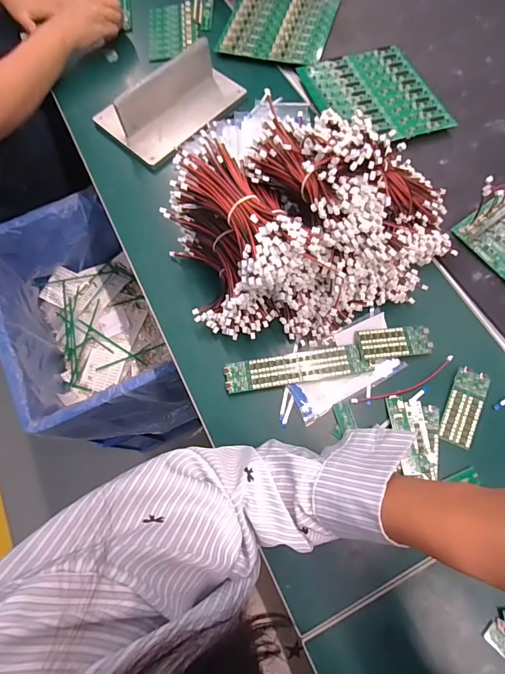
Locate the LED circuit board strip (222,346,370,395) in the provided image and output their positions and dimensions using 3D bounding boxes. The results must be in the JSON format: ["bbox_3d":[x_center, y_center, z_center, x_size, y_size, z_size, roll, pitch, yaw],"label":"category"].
[{"bbox_3d":[0.049,0.036,0.431,0.162,0.009,0.035,-9,71,0],"label":"LED circuit board strip"}]

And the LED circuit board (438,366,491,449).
[{"bbox_3d":[0.234,0.077,0.407,0.033,0.006,0.084,22,73,10],"label":"LED circuit board"}]

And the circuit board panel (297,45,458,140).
[{"bbox_3d":[0.182,-0.368,0.567,0.168,0.019,0.194,-17,71,-3],"label":"circuit board panel"}]

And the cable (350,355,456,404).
[{"bbox_3d":[0.175,0.055,0.426,0.130,0.008,0.019,-22,72,-5],"label":"cable"}]

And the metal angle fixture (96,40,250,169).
[{"bbox_3d":[-0.116,-0.355,0.545,0.211,0.058,0.122,-39,74,-10],"label":"metal angle fixture"}]

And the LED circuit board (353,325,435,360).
[{"bbox_3d":[0.165,0.005,0.433,0.085,0.011,0.036,-8,71,0],"label":"LED circuit board"}]

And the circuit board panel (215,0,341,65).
[{"bbox_3d":[0.050,-0.540,0.631,0.170,0.009,0.190,15,72,8],"label":"circuit board panel"}]

